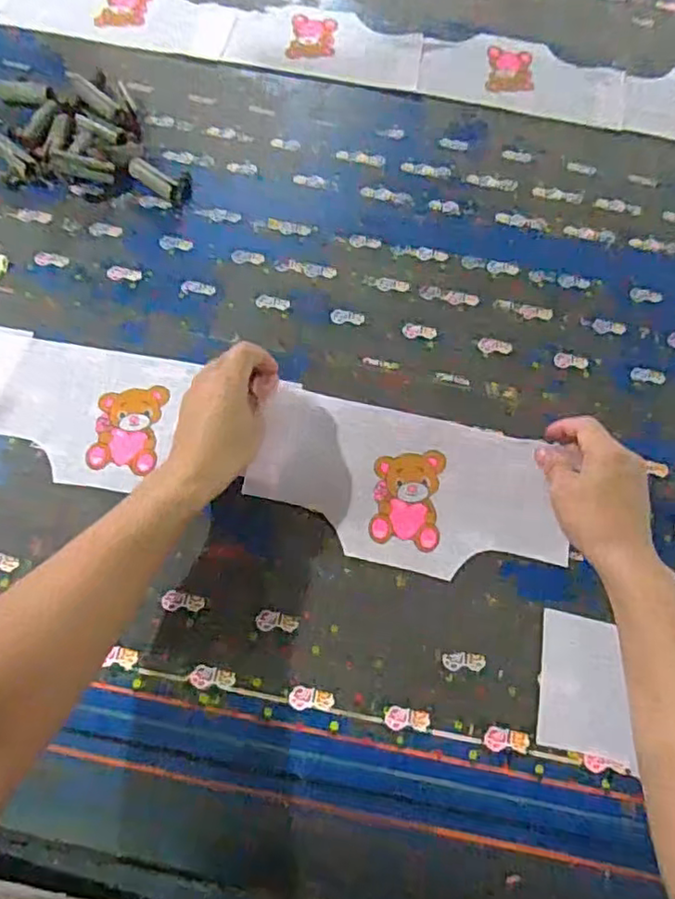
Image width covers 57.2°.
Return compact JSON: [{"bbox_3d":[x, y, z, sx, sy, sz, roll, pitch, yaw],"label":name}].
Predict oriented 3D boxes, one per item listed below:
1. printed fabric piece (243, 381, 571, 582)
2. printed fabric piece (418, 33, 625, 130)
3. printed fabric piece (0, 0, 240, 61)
[{"bbox_3d":[0.063,0.032,0.535,0.265,0.026,0.132,16,66,1],"label":"printed fabric piece"},{"bbox_3d":[0.239,-0.483,0.799,0.258,0.007,0.131,12,66,2],"label":"printed fabric piece"},{"bbox_3d":[-0.277,-0.572,0.808,0.276,0.004,0.136,10,66,-2],"label":"printed fabric piece"}]

